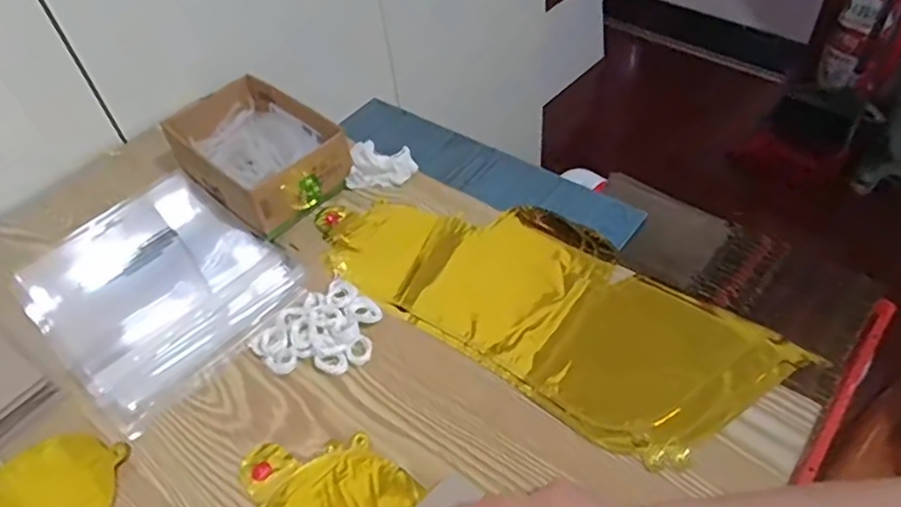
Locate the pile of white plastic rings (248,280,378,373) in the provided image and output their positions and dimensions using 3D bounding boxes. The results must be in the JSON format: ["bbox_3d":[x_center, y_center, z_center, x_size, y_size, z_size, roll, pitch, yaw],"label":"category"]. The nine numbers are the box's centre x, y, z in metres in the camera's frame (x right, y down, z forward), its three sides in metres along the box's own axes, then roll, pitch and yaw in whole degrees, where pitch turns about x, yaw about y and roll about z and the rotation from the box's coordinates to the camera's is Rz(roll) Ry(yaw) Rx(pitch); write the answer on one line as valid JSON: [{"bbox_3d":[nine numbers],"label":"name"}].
[{"bbox_3d":[-0.119,0.065,0.566,0.104,0.016,0.087,0,47,6],"label":"pile of white plastic rings"}]

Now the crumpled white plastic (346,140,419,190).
[{"bbox_3d":[-0.075,-0.101,0.698,0.074,0.034,0.049,0,47,6],"label":"crumpled white plastic"}]

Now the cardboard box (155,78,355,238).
[{"bbox_3d":[-0.209,-0.109,0.695,0.184,0.070,0.127,31,57,29],"label":"cardboard box"}]

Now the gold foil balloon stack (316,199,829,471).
[{"bbox_3d":[0.074,0.024,0.583,0.421,0.014,0.187,29,56,28],"label":"gold foil balloon stack"}]

